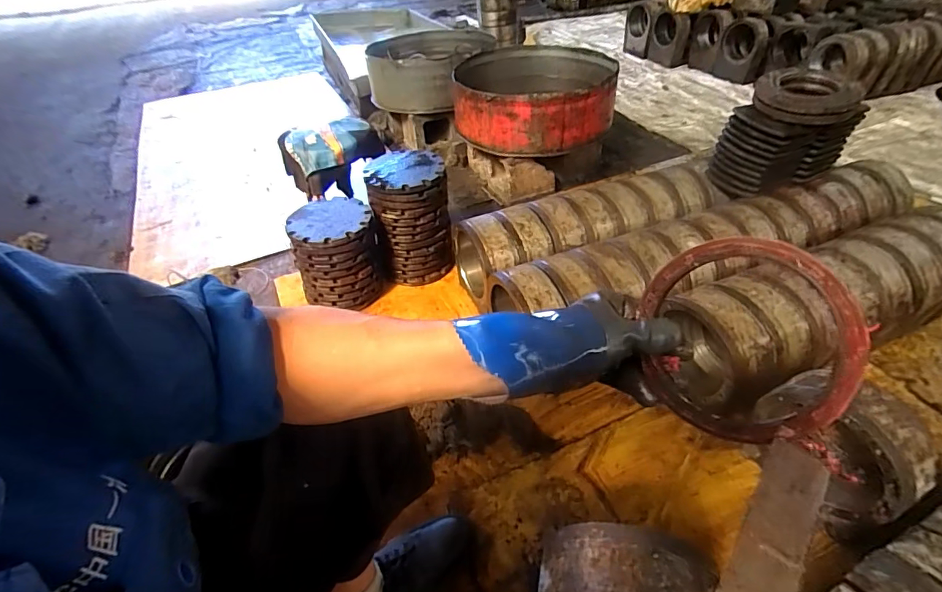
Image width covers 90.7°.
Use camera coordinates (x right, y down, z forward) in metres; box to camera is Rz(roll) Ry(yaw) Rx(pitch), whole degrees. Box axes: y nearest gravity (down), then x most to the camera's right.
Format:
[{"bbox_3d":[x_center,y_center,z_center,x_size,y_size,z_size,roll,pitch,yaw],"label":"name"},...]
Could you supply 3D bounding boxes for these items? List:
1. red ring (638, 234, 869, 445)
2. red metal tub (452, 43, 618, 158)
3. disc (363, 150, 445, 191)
[{"bbox_3d":[0.208,0.034,0.363,0.013,0.158,0.152,-2,-2,-41],"label":"red ring"},{"bbox_3d":[0.225,-0.714,1.681,0.546,0.197,0.518,-2,41,2],"label":"red metal tub"},{"bbox_3d":[-0.179,-0.341,1.253,0.208,0.023,0.199,-2,41,2],"label":"disc"}]

